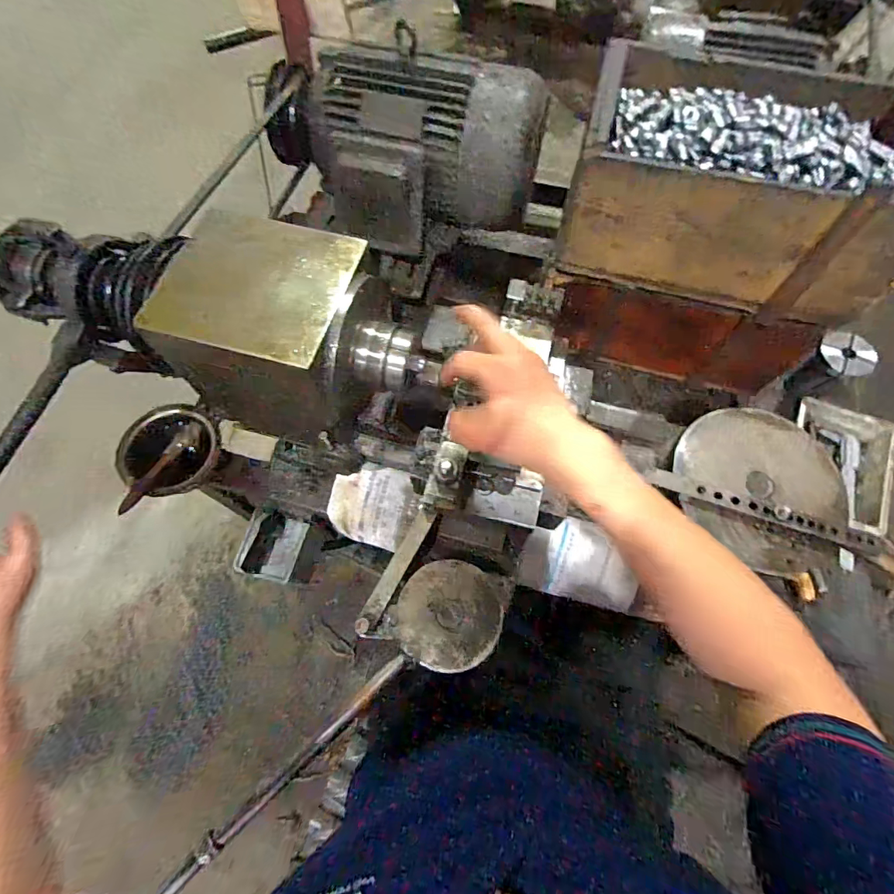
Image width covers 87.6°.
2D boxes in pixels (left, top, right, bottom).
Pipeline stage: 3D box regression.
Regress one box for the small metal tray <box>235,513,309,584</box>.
[{"bbox_3d":[-0.252,0.144,0.672,0.077,0.015,0.090,22,71,-21],"label":"small metal tray"}]

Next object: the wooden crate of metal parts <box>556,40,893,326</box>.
[{"bbox_3d":[0.327,-0.329,0.557,0.341,0.141,0.273,10,67,4],"label":"wooden crate of metal parts"}]

